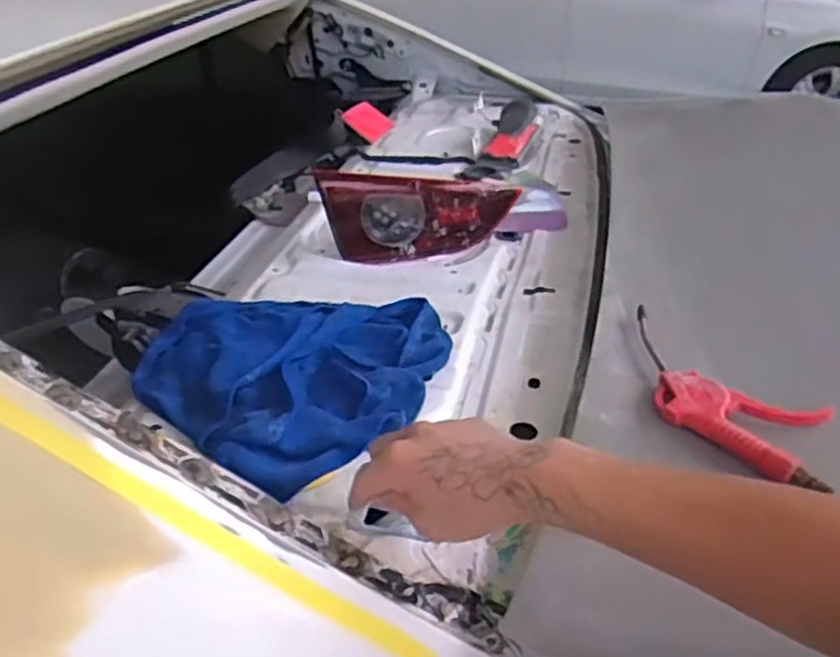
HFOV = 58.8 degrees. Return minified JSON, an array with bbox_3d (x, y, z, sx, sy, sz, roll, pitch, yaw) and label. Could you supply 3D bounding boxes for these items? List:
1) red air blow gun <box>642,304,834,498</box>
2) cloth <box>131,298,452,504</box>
[{"bbox_3d":[0.232,0.051,0.592,0.092,0.023,0.217,-21,39,-30],"label":"red air blow gun"},{"bbox_3d":[-0.113,0.028,0.718,0.265,0.042,0.297,-25,41,-34],"label":"cloth"}]

